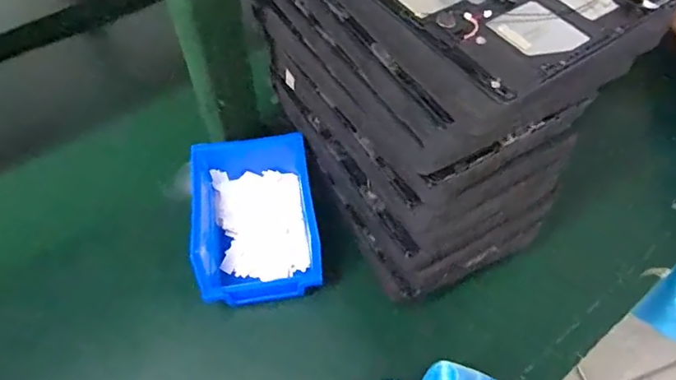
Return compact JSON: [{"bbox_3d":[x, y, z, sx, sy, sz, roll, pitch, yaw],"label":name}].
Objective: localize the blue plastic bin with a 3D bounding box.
[{"bbox_3d":[-0.075,0.023,0.456,0.108,0.063,0.153,-7,58,-5],"label":"blue plastic bin"}]

